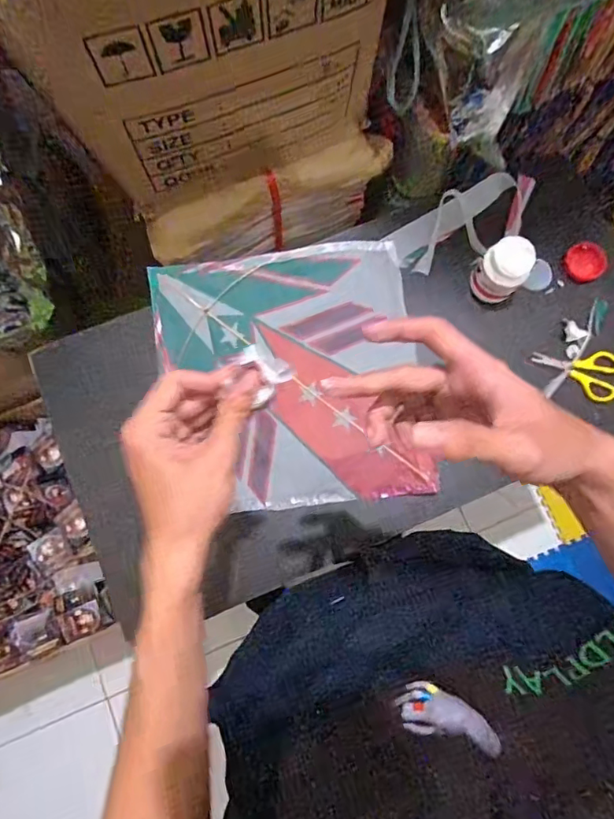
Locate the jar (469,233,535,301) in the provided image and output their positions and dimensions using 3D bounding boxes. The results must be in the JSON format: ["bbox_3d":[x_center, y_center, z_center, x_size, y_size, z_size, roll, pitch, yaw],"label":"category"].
[{"bbox_3d":[0.246,-0.174,0.654,0.054,0.078,0.056,0,78,-1],"label":"jar"}]

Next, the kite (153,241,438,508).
[{"bbox_3d":[-0.020,-0.047,0.665,0.318,0.023,0.333,-8,79,-3],"label":"kite"}]

